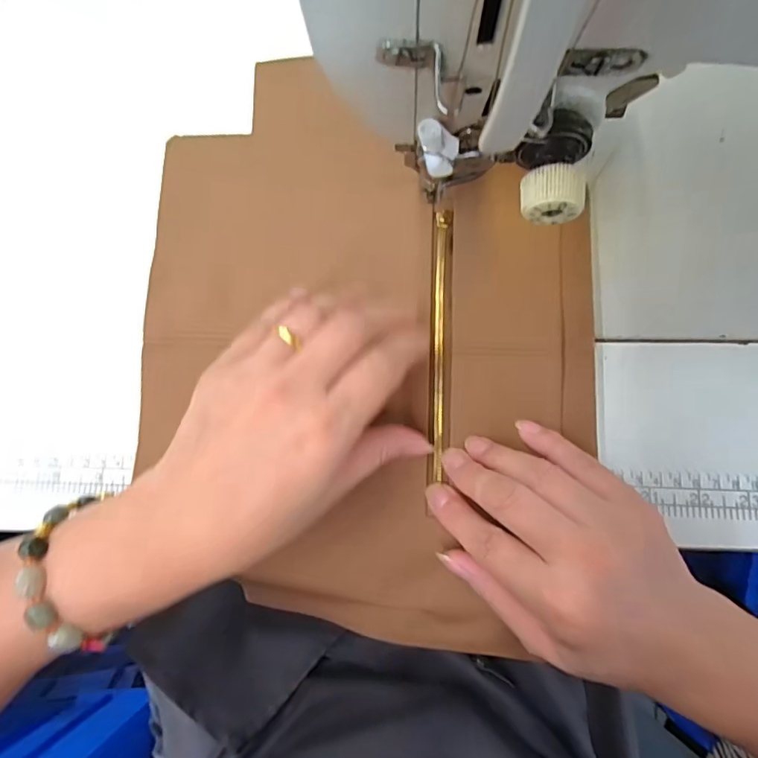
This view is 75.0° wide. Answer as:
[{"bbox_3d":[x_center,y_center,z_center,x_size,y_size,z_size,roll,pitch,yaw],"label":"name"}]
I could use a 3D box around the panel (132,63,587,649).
[{"bbox_3d":[-0.009,-0.018,0.288,0.254,0.019,0.327,3,84,4],"label":"panel"}]

